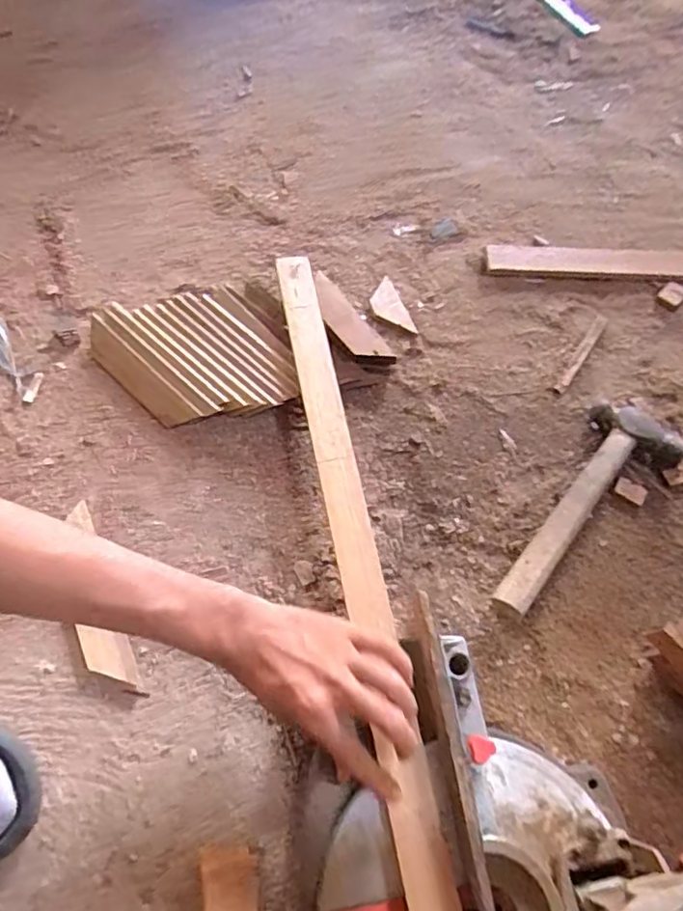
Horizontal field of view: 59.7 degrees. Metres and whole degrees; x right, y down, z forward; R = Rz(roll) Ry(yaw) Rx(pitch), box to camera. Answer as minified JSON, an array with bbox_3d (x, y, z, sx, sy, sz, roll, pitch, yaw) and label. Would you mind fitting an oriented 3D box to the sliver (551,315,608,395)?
[{"bbox_3d":[0.265,-0.112,0.658,0.015,0.004,0.125,32,67,12],"label":"sliver"}]

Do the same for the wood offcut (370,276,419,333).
[{"bbox_3d":[0.053,-0.165,0.668,0.037,0.011,0.073,-18,67,-11],"label":"wood offcut"}]

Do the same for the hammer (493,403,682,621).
[{"bbox_3d":[0.233,0.058,0.561,0.085,0.034,0.243,35,68,13],"label":"hammer"}]

